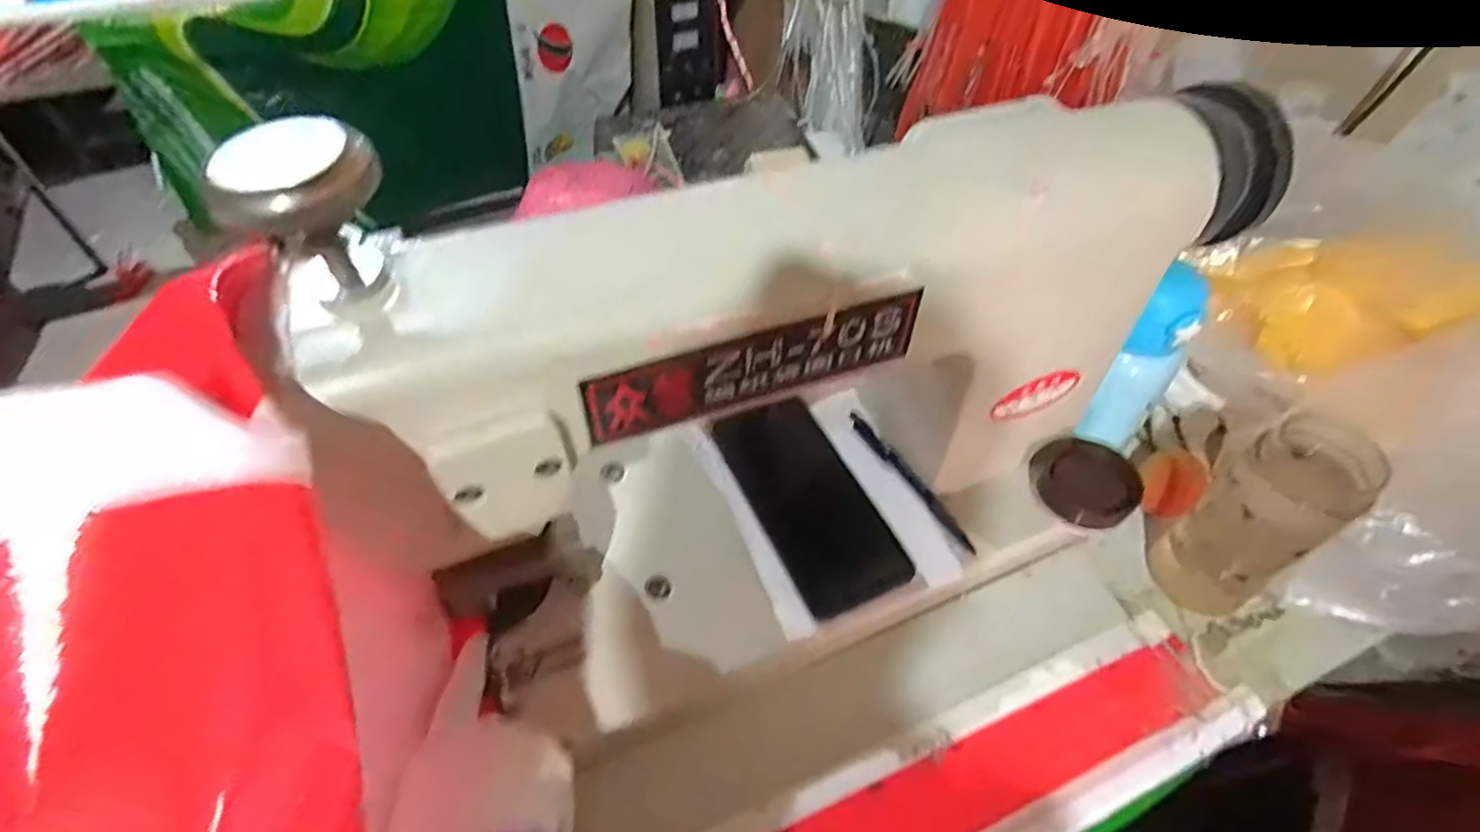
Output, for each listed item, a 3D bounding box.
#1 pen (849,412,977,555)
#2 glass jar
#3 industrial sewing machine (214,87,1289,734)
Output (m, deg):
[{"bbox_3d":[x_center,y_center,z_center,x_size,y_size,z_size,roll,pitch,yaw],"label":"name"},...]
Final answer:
[{"bbox_3d":[0.122,0.045,0.501,0.011,0.010,0.135,-24,55,-19],"label":"pen"},{"bbox_3d":[0.347,0.071,0.463,0.058,0.160,0.069,-27,56,-21],"label":"glass jar"},{"bbox_3d":[0.063,-0.017,0.389,0.501,0.265,0.170,-18,53,-15],"label":"industrial sewing machine"}]

